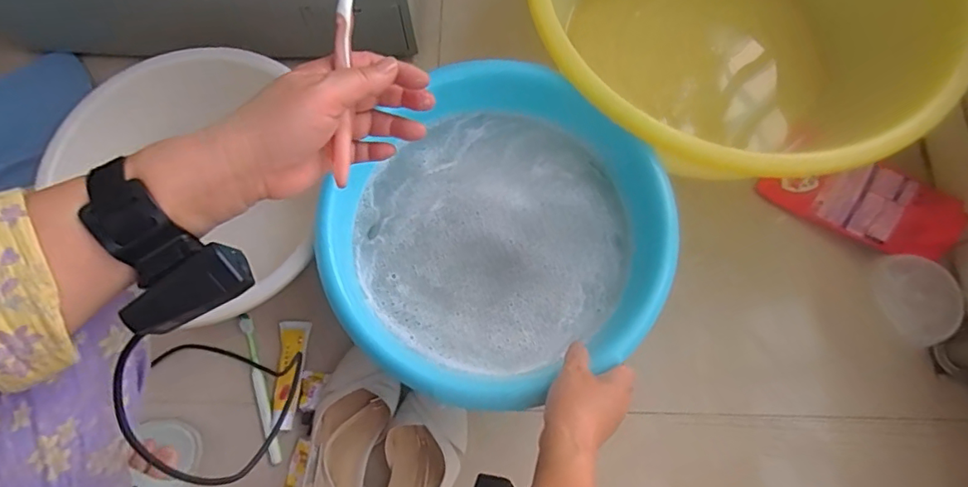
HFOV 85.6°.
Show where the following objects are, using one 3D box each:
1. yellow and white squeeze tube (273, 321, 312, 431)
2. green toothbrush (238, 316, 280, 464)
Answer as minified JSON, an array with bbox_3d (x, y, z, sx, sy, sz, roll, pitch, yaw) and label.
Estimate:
[{"bbox_3d":[-0.237,0.158,0.630,0.034,0.014,0.125,1,73,0],"label":"yellow and white squeeze tube"},{"bbox_3d":[-0.271,0.174,0.632,0.017,0.009,0.181,-18,74,-5],"label":"green toothbrush"}]

